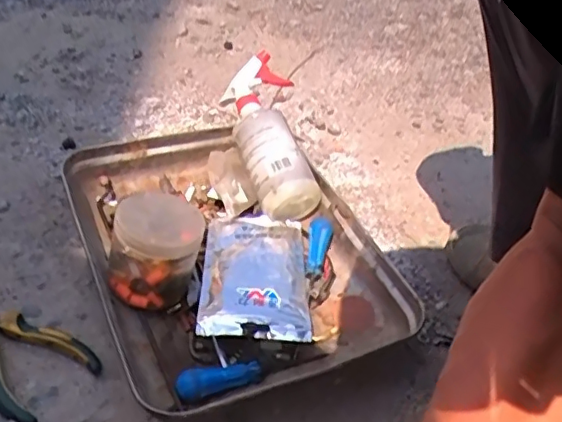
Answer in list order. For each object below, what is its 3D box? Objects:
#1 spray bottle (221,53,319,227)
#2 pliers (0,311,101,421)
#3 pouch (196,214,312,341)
[{"bbox_3d":[-0.018,-0.099,0.710,0.078,0.063,0.225,-9,59,-16],"label":"spray bottle"},{"bbox_3d":[-0.254,0.115,0.530,0.181,0.028,0.086,33,49,27],"label":"pliers"},{"bbox_3d":[-0.028,0.068,0.608,0.105,0.042,0.173,2,42,-4],"label":"pouch"}]

